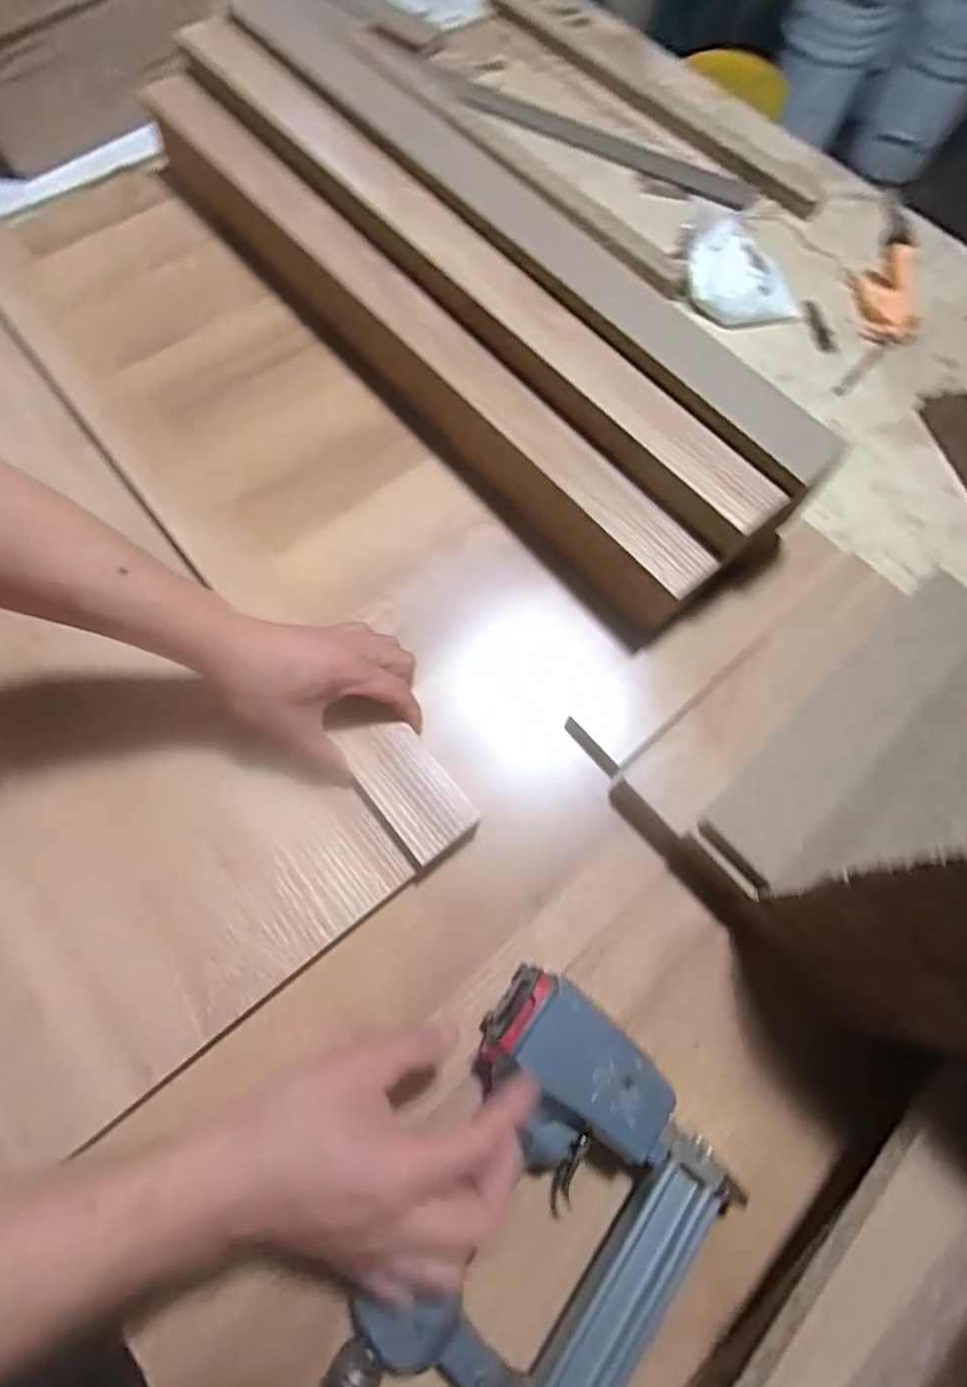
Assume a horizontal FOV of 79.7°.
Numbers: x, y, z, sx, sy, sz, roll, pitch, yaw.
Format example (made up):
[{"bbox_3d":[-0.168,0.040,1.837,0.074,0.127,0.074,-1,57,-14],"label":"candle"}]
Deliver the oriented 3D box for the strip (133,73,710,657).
[{"bbox_3d":[-0.089,-0.343,0.554,0.068,0.078,0.761,-38,76,-14],"label":"strip"}]

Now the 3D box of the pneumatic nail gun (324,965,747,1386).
[{"bbox_3d":[0.030,0.322,0.319,0.177,0.064,0.266,31,72,9],"label":"pneumatic nail gun"}]

